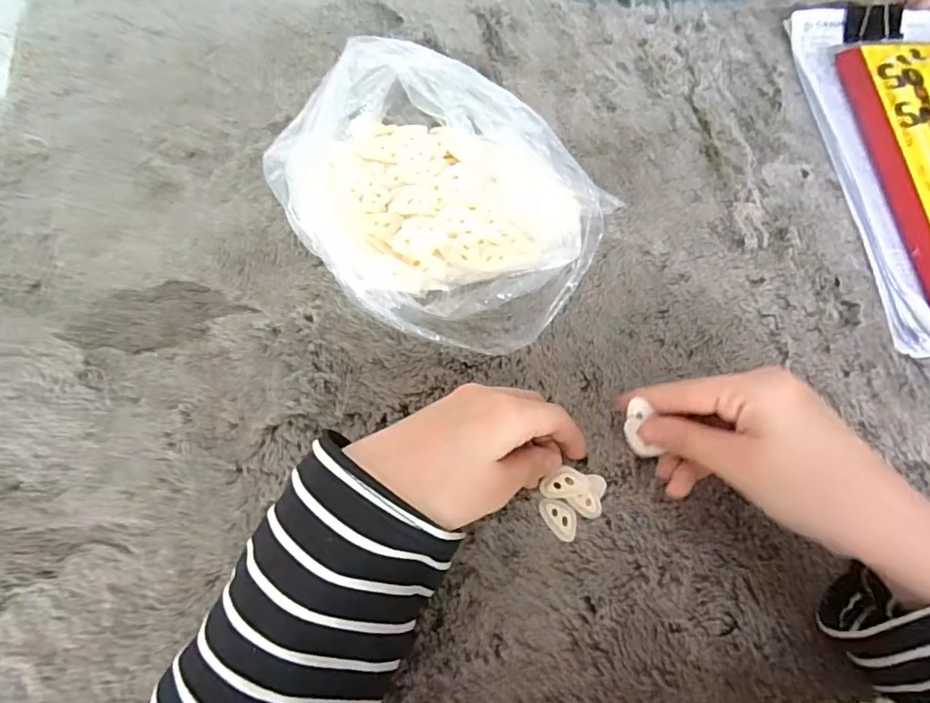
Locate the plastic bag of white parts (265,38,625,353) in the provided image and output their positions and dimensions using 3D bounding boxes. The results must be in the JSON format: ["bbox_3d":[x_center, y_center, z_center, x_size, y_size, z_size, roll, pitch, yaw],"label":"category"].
[{"bbox_3d":[-0.009,-0.087,0.319,0.169,0.104,0.146,24,70,7],"label":"plastic bag of white parts"}]

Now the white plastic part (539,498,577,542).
[{"bbox_3d":[0.054,0.092,0.307,0.016,0.004,0.025,-33,74,-14],"label":"white plastic part"}]

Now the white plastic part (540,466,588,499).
[{"bbox_3d":[0.056,0.074,0.312,0.026,0.004,0.016,-6,69,-5],"label":"white plastic part"}]

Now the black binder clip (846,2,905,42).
[{"bbox_3d":[0.333,-0.269,0.449,0.048,0.020,0.028,-2,69,-3],"label":"black binder clip"}]

